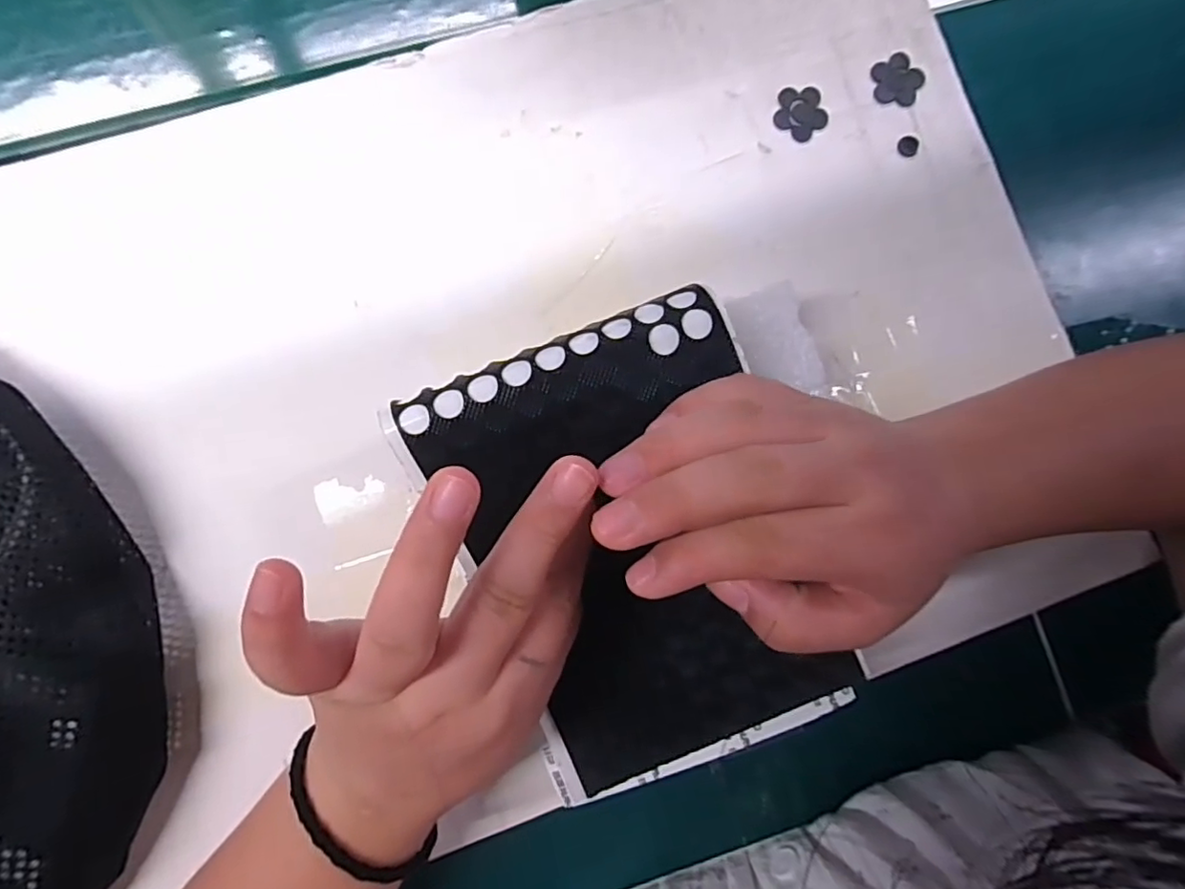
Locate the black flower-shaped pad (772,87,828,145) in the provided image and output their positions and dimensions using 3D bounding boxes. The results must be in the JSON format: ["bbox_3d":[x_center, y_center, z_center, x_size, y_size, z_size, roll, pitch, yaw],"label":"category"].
[{"bbox_3d":[0.103,-0.164,0.288,0.026,0.004,0.027,37,85,0],"label":"black flower-shaped pad"}]

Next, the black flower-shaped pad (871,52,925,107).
[{"bbox_3d":[0.151,-0.180,0.291,0.025,0.004,0.027,36,85,0],"label":"black flower-shaped pad"}]

